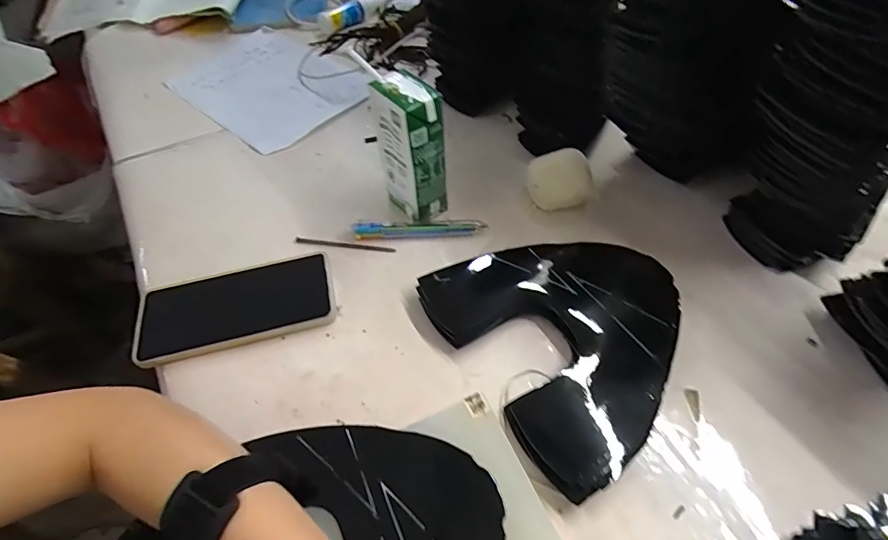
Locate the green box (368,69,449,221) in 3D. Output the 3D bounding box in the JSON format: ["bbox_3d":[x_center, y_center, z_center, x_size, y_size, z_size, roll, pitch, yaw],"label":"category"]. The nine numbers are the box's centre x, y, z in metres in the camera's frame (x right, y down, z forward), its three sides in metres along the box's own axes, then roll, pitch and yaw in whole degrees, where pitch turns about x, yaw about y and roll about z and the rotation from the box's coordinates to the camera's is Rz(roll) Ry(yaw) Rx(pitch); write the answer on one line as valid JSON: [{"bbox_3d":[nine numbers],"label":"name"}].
[{"bbox_3d":[-0.029,-0.108,0.425,0.044,0.134,0.057,-30,57,-18],"label":"green box"}]

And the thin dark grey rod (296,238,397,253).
[{"bbox_3d":[-0.096,-0.026,0.447,0.099,0.004,0.008,6,53,8],"label":"thin dark grey rod"}]

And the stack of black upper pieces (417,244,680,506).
[{"bbox_3d":[0.097,0.038,0.375,0.177,0.026,0.214,-29,56,-17],"label":"stack of black upper pieces"}]

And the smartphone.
[{"bbox_3d":[-0.181,0.030,0.406,0.165,0.015,0.079,-14,53,-6],"label":"smartphone"}]

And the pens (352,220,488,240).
[{"bbox_3d":[-0.023,-0.041,0.449,0.125,0.015,0.017,-2,53,3],"label":"pens"}]

